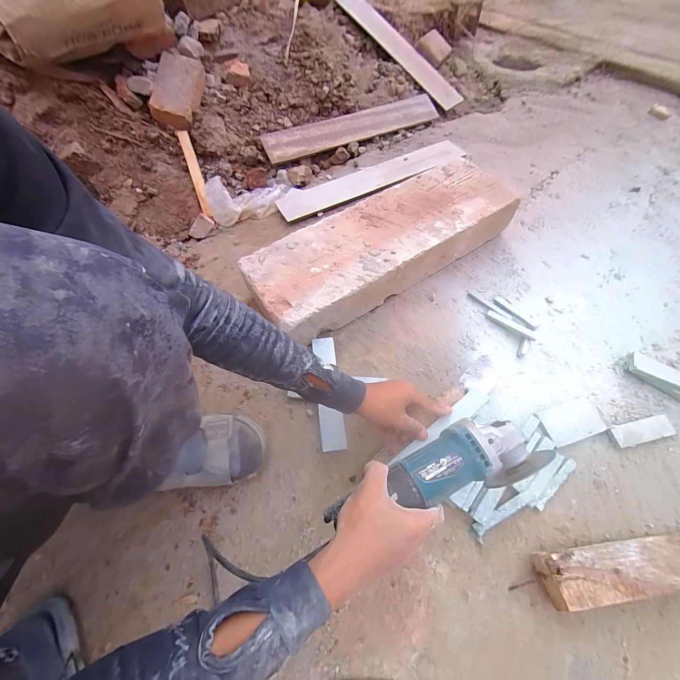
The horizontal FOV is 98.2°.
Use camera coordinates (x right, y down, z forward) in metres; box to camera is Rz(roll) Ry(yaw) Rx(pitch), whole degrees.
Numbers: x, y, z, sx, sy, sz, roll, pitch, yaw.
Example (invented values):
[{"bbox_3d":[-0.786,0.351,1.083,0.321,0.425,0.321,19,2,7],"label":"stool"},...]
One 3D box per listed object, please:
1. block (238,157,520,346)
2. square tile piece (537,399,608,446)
[{"bbox_3d":[0.098,-0.206,0.648,0.581,0.107,0.197,-31,60,-15],"label":"block"},{"bbox_3d":[0.392,0.136,0.495,0.112,0.012,0.056,-14,60,-6],"label":"square tile piece"}]

